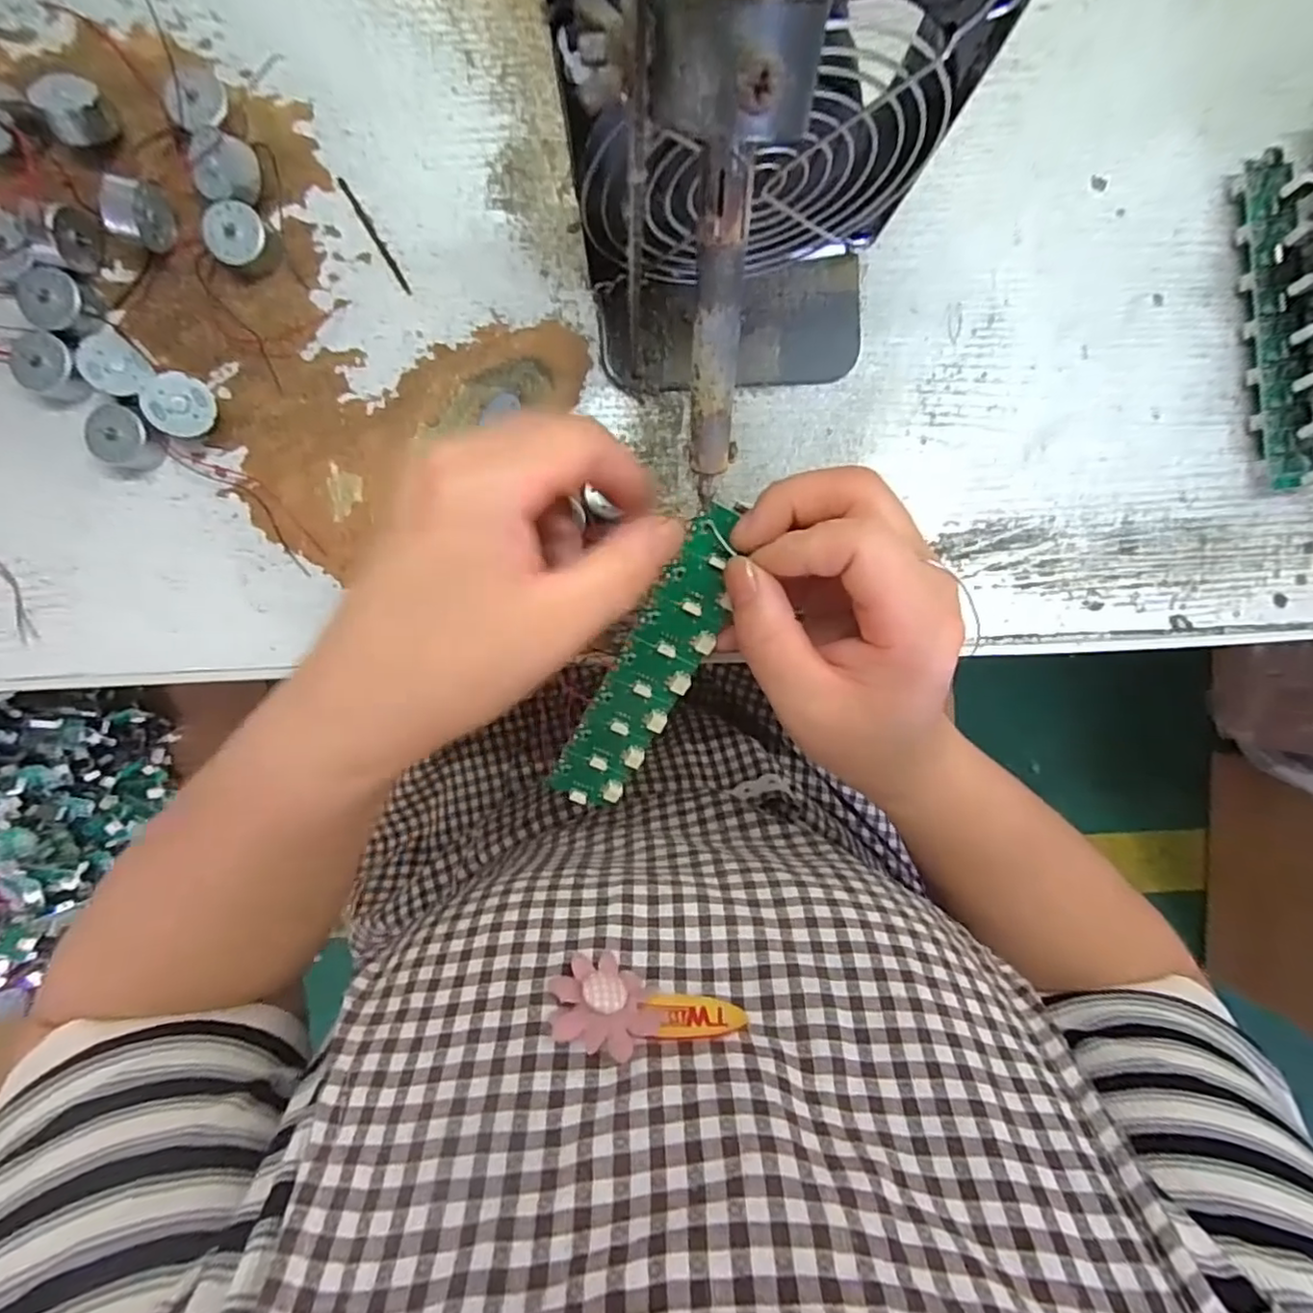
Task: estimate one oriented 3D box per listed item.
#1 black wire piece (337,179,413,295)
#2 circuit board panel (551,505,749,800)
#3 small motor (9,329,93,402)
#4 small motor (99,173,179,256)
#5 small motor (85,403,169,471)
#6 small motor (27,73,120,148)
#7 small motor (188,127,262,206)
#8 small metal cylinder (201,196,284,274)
[{"bbox_3d":[-0.118,-0.176,0.262,0.004,0.004,0.052,-32,95,1],"label":"black wire piece"},{"bbox_3d":[-0.002,0.006,0.247,0.031,0.006,0.132,26,111,-4],"label":"circuit board panel"},{"bbox_3d":[-0.246,-0.117,0.255,0.023,0.010,0.023,37,93,-5],"label":"small motor"},{"bbox_3d":[-0.205,-0.176,0.249,0.013,0.022,0.024,20,94,-4],"label":"small motor"},{"bbox_3d":[-0.218,-0.090,0.260,0.025,0.013,0.024,0,95,-2],"label":"small motor"},{"bbox_3d":[-0.229,-0.216,0.248,0.022,0.017,0.023,-44,95,2],"label":"small motor"},{"bbox_3d":[-0.171,-0.192,0.251,0.022,0.016,0.025,6,95,-2],"label":"small motor"},{"bbox_3d":[-0.168,-0.170,0.255,0.023,0.014,0.023,0,95,-2],"label":"small metal cylinder"}]

